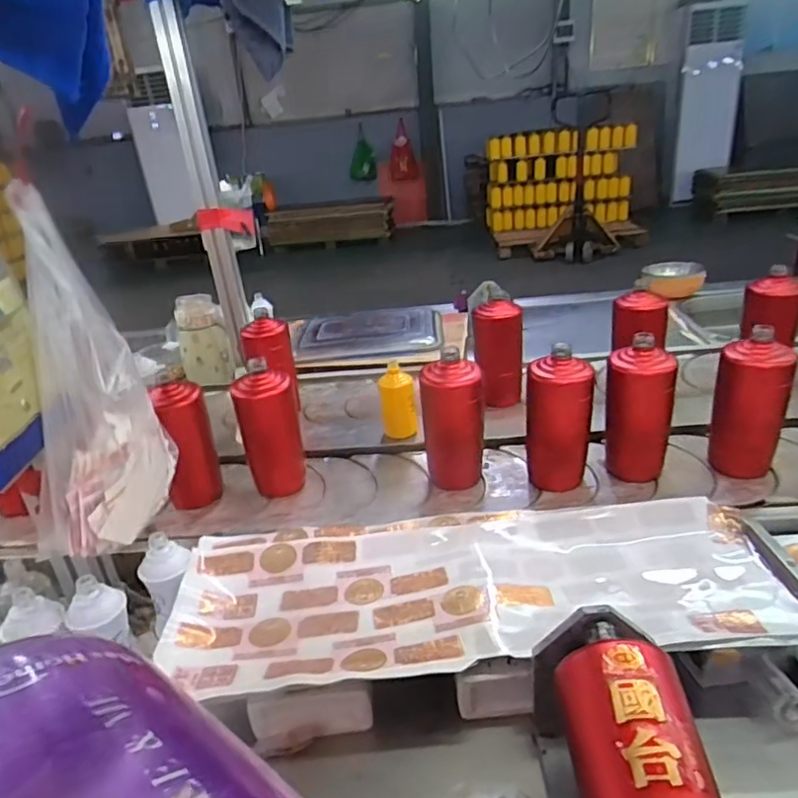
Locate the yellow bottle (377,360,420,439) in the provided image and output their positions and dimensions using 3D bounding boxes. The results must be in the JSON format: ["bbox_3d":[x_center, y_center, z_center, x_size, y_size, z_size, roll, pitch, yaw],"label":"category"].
[{"bbox_3d":[0.001,0.008,0.955,0.053,0.117,0.048,-8,27,-7],"label":"yellow bottle"}]

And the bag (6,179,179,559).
[{"bbox_3d":[-0.298,-0.007,0.568,0.123,0.307,0.141,-15,28,-20],"label":"bag"}]

